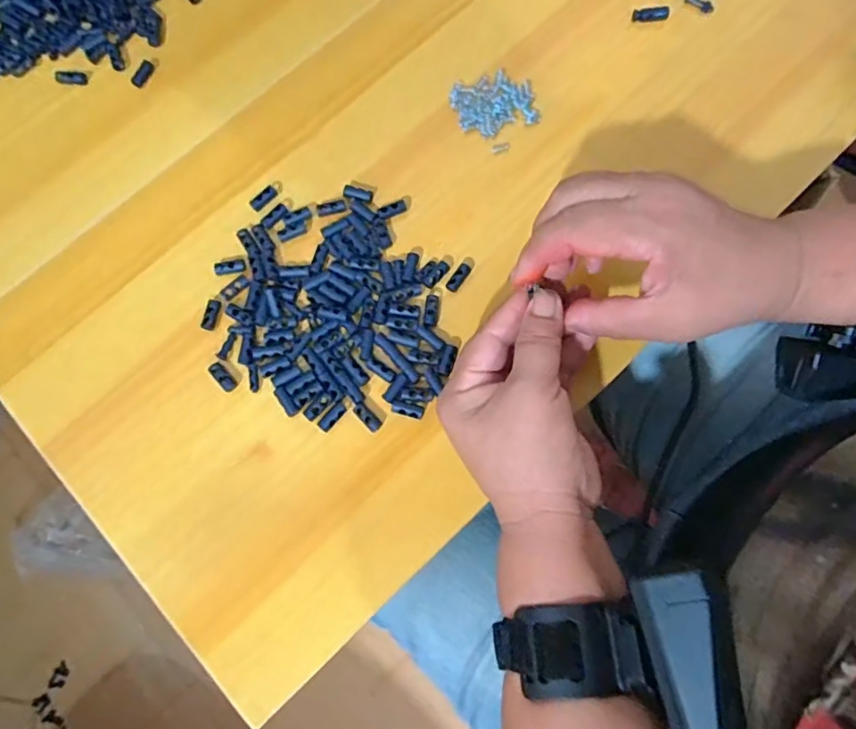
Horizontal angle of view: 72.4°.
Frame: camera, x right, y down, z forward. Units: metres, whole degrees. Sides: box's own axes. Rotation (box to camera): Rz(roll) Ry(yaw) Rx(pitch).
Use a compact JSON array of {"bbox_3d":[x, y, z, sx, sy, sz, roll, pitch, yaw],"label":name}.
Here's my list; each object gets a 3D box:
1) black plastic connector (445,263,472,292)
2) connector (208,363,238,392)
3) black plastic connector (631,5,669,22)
[{"bbox_3d":[0.018,-0.052,0.352,0.007,0.004,0.019,35,81,8],"label":"black plastic connector"},{"bbox_3d":[-0.119,0.007,0.339,0.008,0.005,0.019,-42,81,-7],"label":"connector"},{"bbox_3d":[0.146,-0.229,0.382,0.023,0.005,0.009,0,79,1],"label":"black plastic connector"}]

